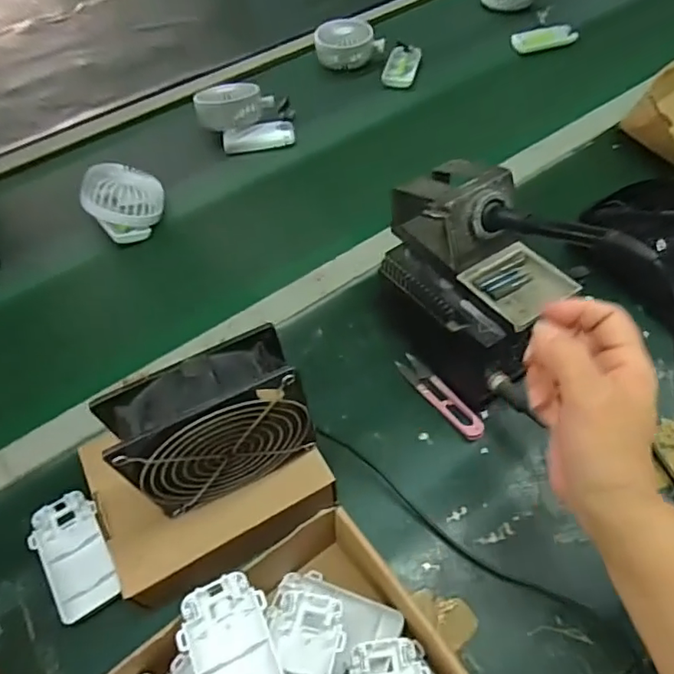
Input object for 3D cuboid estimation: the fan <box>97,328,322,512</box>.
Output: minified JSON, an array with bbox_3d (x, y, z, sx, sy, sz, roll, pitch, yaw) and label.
[{"bbox_3d":[-0.080,0.061,0.367,0.115,0.114,0.044,-23,57,-13],"label":"fan"}]

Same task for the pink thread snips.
[{"bbox_3d":[0.094,0.054,0.502,0.023,0.009,0.102,-33,60,-19],"label":"pink thread snips"}]

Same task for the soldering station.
[{"bbox_3d":[0.113,-0.050,0.481,0.111,0.157,0.171,-27,58,-15],"label":"soldering station"}]

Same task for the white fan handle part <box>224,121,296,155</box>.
[{"bbox_3d":[-0.105,-0.272,0.740,0.095,0.021,0.038,-11,55,-5],"label":"white fan handle part"}]

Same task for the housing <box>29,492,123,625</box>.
[{"bbox_3d":[-0.206,0.170,0.430,0.047,0.013,0.095,-33,60,-19],"label":"housing"}]

